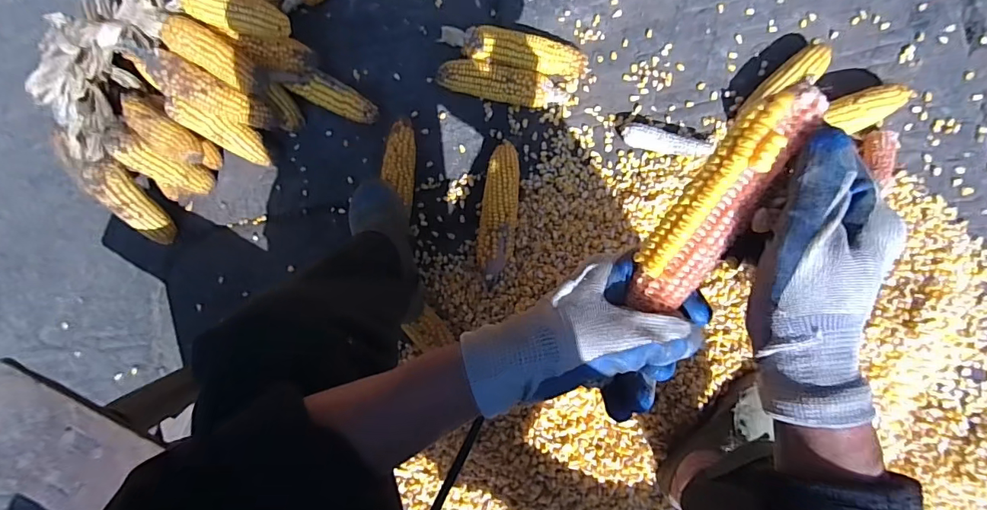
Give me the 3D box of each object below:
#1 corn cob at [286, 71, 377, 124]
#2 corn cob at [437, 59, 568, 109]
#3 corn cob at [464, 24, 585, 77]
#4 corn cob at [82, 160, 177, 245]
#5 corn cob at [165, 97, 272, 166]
[{"bbox_3d":[-0.269,-0.270,0.785,0.160,0.052,0.054,27,91,7],"label":"corn cob"},{"bbox_3d":[0.014,-0.278,0.747,0.203,0.058,0.055,13,90,9],"label":"corn cob"},{"bbox_3d":[0.052,-0.327,0.745,0.198,0.063,0.055,10,89,7],"label":"corn cob"},{"bbox_3d":[-0.602,-0.080,0.763,0.046,0.175,0.050,-3,50,8],"label":"corn cob"},{"bbox_3d":[-0.442,-0.202,0.753,0.040,0.162,0.053,37,95,46],"label":"corn cob"}]

